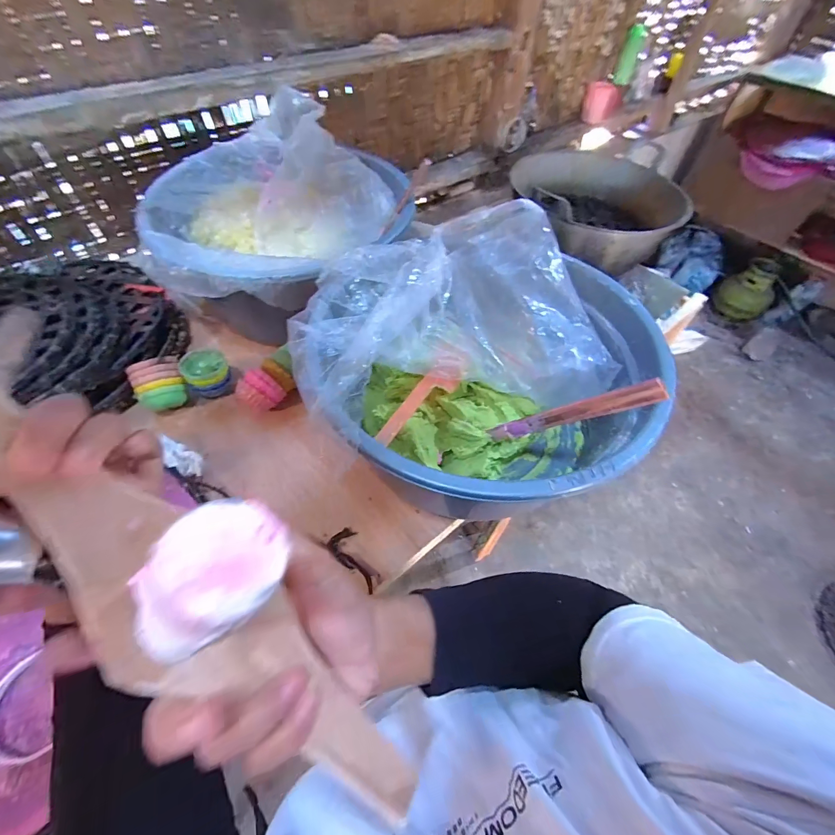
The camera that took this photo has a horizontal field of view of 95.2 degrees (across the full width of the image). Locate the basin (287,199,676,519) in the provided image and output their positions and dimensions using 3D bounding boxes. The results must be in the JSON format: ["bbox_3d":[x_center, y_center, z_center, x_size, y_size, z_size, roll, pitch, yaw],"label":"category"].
[{"bbox_3d":[0.077,-0.056,0.493,0.393,0.218,0.374,1,56,-2],"label":"basin"}]

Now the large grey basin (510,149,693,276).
[{"bbox_3d":[0.484,-0.579,1.054,0.426,0.176,0.470,39,63,22],"label":"large grey basin"}]

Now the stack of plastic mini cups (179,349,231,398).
[{"bbox_3d":[-0.318,-0.065,0.584,0.062,0.052,0.062,-29,62,-20],"label":"stack of plastic mini cups"}]

